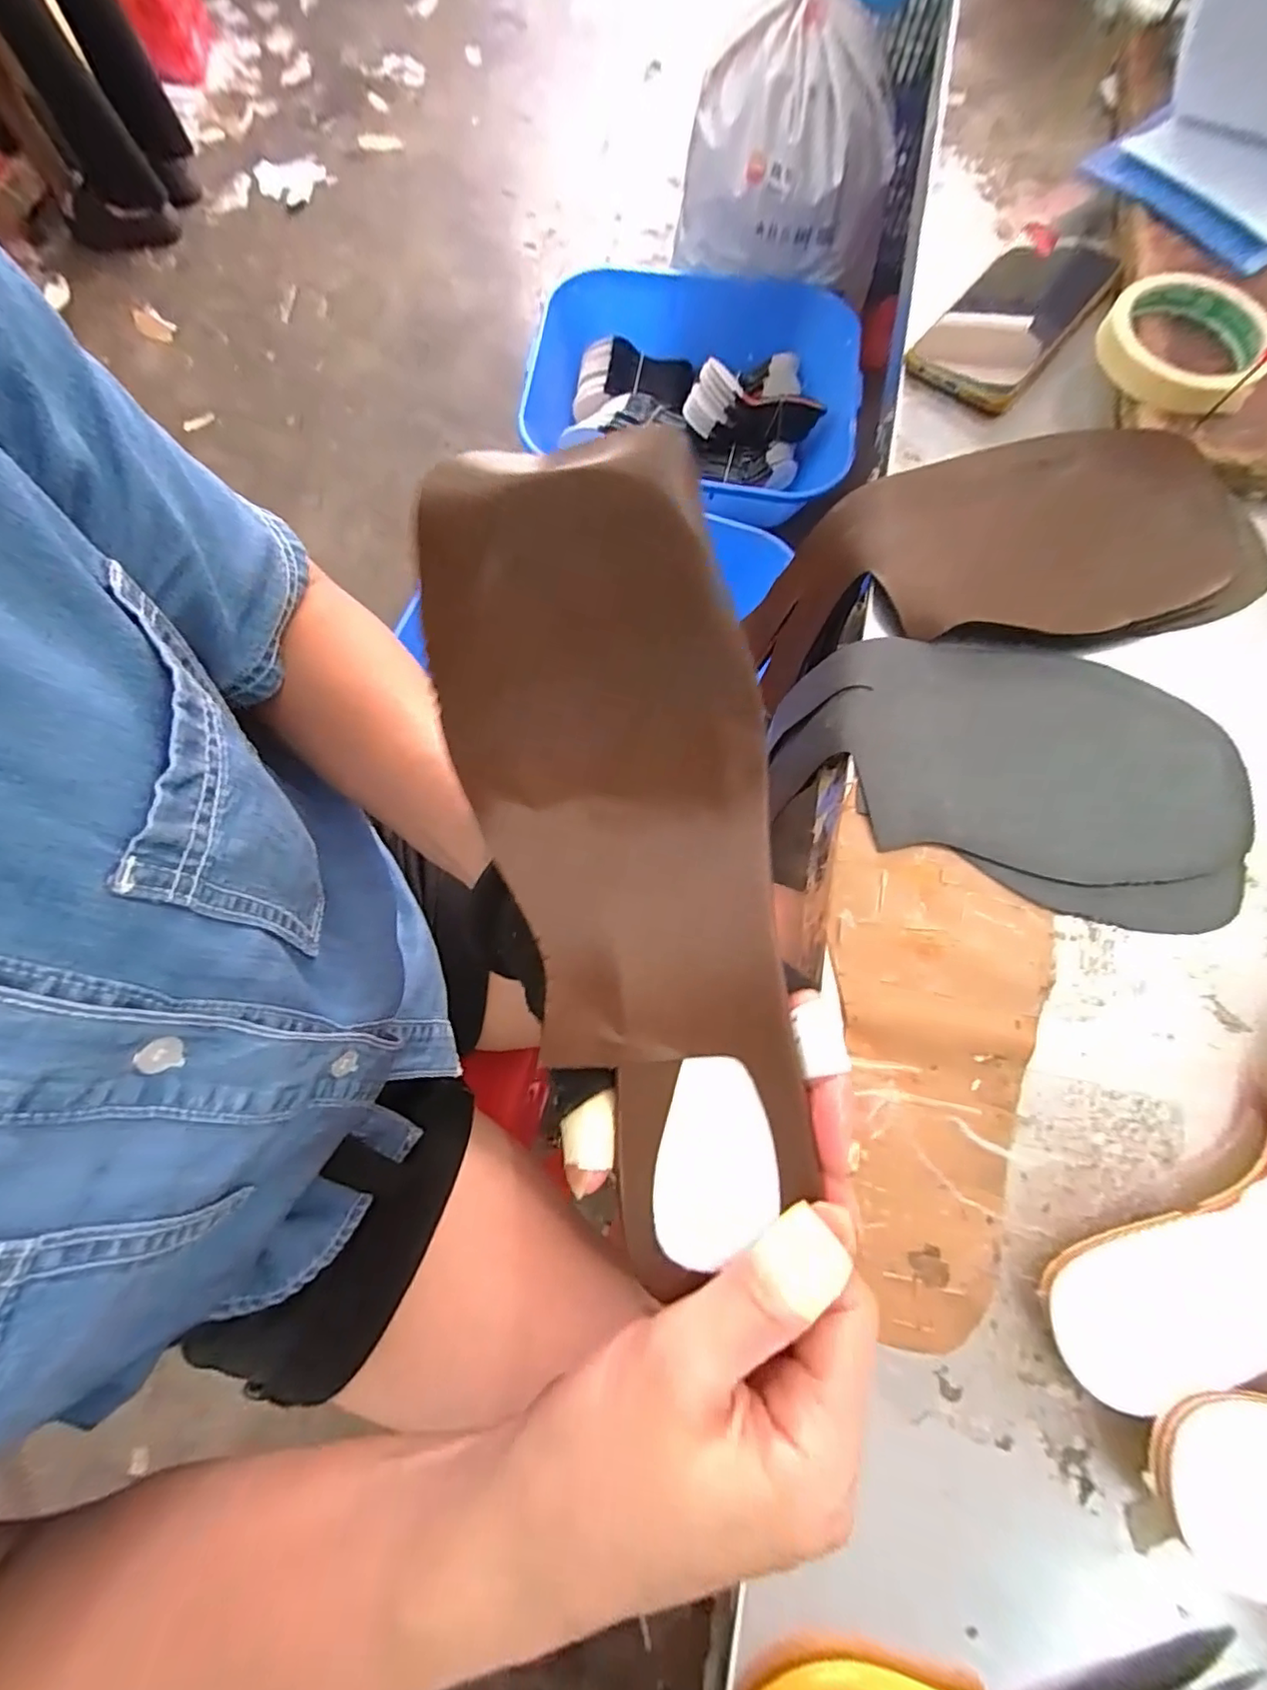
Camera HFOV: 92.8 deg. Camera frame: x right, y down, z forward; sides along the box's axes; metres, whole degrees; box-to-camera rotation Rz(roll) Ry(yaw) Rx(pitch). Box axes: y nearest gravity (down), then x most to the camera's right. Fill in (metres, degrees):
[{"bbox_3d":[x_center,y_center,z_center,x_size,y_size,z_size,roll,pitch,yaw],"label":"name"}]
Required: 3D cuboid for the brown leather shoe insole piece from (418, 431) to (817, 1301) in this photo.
[{"bbox_3d":[0.000,0.001,0.179,0.089,0.030,0.224,-13,89,-3],"label":"brown leather shoe insole piece"}]

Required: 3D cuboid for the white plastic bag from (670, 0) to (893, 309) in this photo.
[{"bbox_3d":[0.294,-1.247,1.075,0.369,0.363,0.250,29,76,8],"label":"white plastic bag"}]

